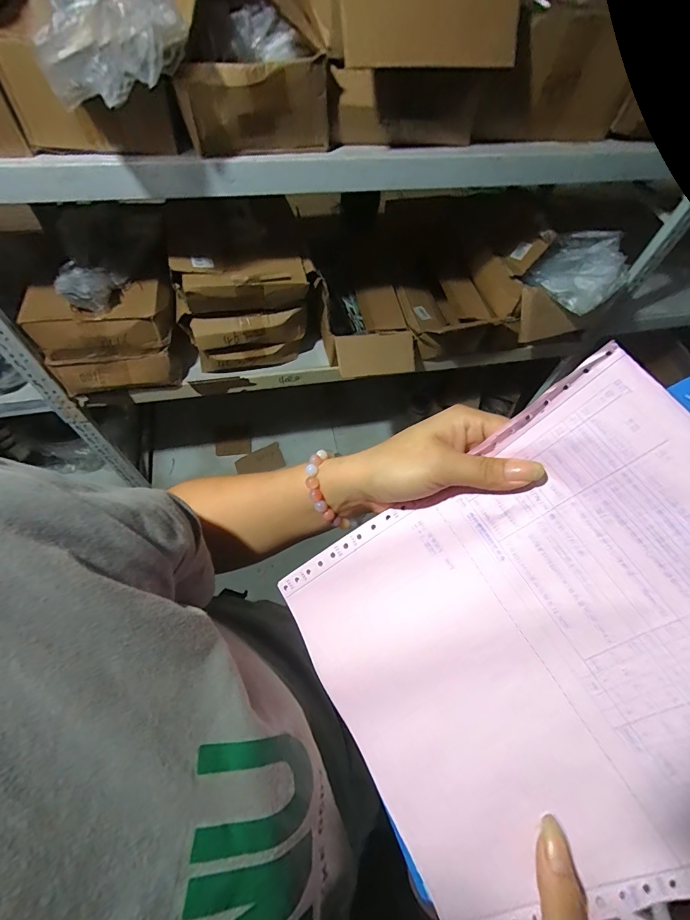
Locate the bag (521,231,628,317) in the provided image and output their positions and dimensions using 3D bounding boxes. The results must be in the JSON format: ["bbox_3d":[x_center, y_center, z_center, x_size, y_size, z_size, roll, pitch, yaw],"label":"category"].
[{"bbox_3d":[0.535,-0.434,0.877,0.186,0.092,0.164,41,67,19],"label":"bag"}]

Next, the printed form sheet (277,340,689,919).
[{"bbox_3d":[0.107,0.112,0.223,0.272,0.018,0.229,-40,70,20],"label":"printed form sheet"}]

